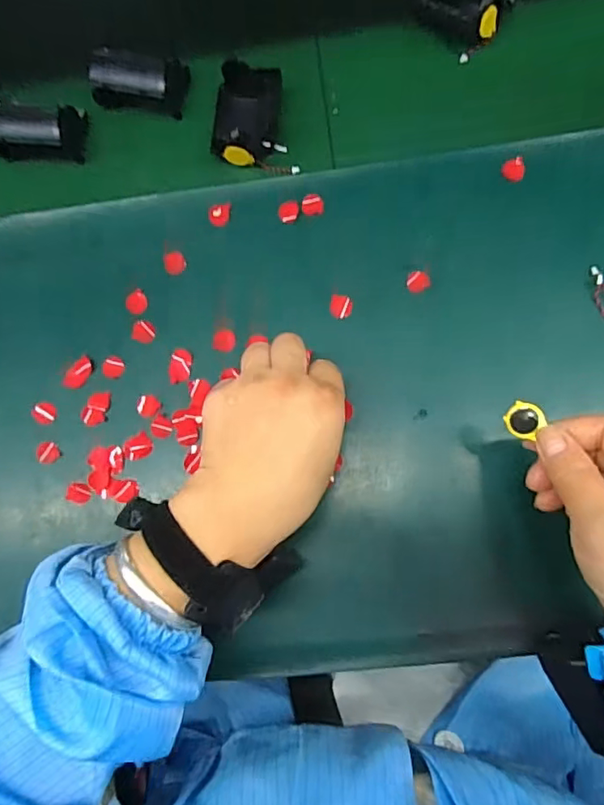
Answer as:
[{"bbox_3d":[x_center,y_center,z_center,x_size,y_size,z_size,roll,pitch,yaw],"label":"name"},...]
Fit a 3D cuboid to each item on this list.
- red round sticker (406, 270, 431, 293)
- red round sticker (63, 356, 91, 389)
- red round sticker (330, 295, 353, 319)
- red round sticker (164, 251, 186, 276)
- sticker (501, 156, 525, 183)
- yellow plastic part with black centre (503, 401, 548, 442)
[{"bbox_3d":[0.085,-0.088,0.392,0.017,0.004,0.016,0,86,7],"label":"red round sticker"},{"bbox_3d":[-0.168,-0.022,0.402,0.015,0.004,0.026,40,86,9],"label":"red round sticker"},{"bbox_3d":[0.029,-0.070,0.392,0.016,0.004,0.017,-1,81,5],"label":"red round sticker"},{"bbox_3d":[-0.098,-0.107,0.413,0.017,0.004,0.018,0,92,-4],"label":"red round sticker"},{"bbox_3d":[0.156,-0.173,0.394,0.017,0.004,0.020,7,82,6],"label":"sticker"},{"bbox_3d":[0.128,0.010,0.307,0.019,0.006,0.019,46,111,19],"label":"yellow plastic part with black centre"}]

